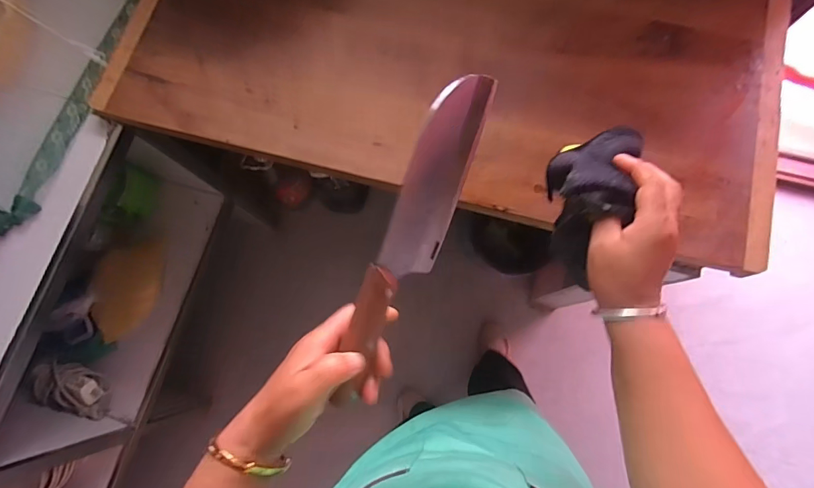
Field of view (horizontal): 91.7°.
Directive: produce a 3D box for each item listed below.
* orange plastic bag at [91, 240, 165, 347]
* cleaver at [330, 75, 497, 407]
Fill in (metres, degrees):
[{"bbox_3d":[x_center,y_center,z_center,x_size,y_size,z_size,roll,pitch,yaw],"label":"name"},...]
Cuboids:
[{"bbox_3d":[-0.655,0.104,0.927,0.123,0.046,0.229,0,77,2],"label":"orange plastic bag"},{"bbox_3d":[0.005,-0.002,0.323,0.020,0.082,0.273,25,97,33],"label":"cleaver"}]

